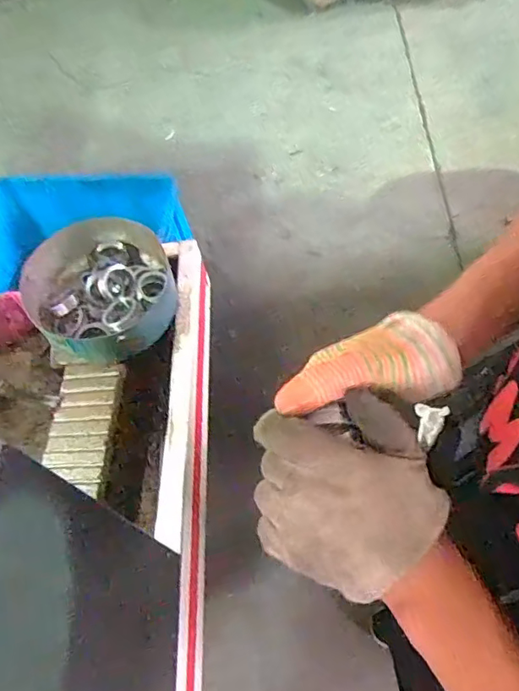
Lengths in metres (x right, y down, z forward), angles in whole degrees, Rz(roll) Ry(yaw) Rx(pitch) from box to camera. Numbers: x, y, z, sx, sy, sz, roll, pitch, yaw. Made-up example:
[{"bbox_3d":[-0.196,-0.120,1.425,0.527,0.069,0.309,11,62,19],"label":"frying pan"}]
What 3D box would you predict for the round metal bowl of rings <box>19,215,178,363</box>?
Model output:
[{"bbox_3d":[-0.214,-0.070,0.752,0.194,0.085,0.195,-4,60,7],"label":"round metal bowl of rings"}]

